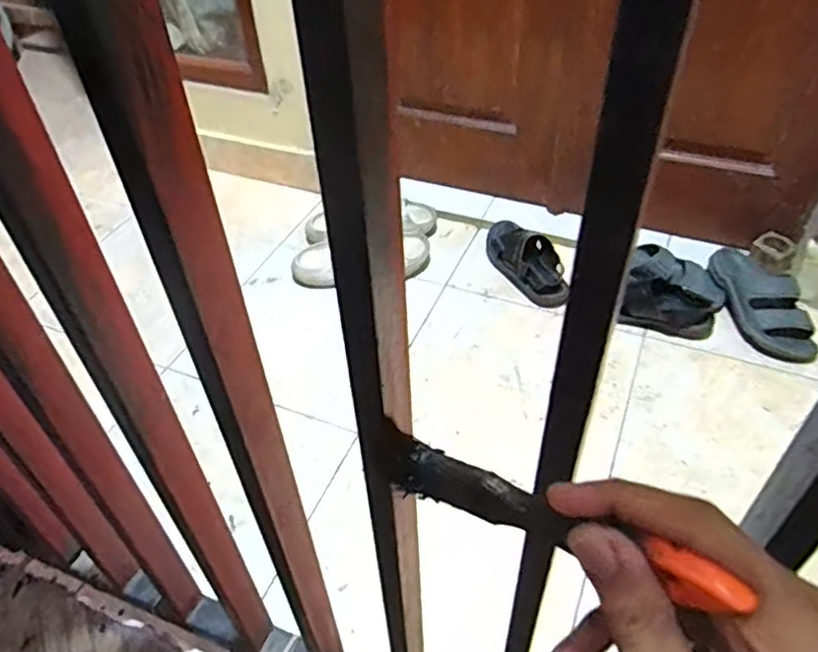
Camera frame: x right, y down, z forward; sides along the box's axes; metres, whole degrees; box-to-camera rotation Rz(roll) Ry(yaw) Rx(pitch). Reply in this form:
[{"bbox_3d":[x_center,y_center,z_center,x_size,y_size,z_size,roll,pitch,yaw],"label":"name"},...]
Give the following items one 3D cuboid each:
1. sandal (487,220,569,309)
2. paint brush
[{"bbox_3d":[0.248,-0.126,1.309,0.113,0.062,0.211,-14,43,-13],"label":"sandal"},{"bbox_3d":[0.042,0.071,0.248,0.012,0.033,0.169,-34,25,-31],"label":"paint brush"}]

